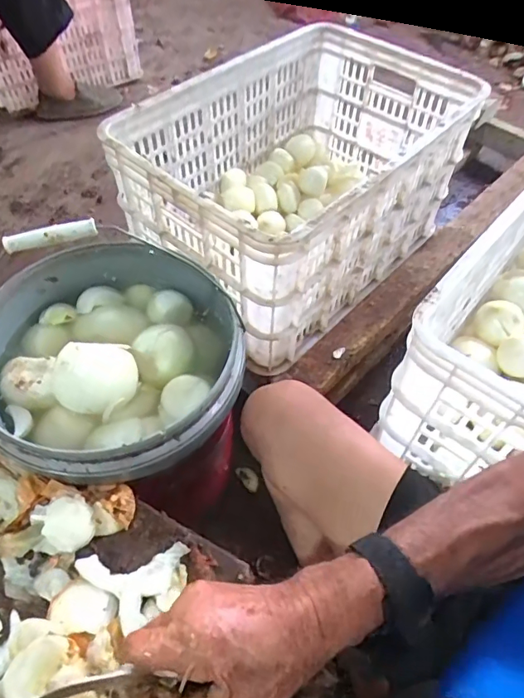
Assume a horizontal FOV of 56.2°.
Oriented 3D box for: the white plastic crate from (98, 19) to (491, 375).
[{"bbox_3d":[0.056,-0.280,0.831,0.352,0.300,0.535,36,61,22],"label":"white plastic crate"}]

